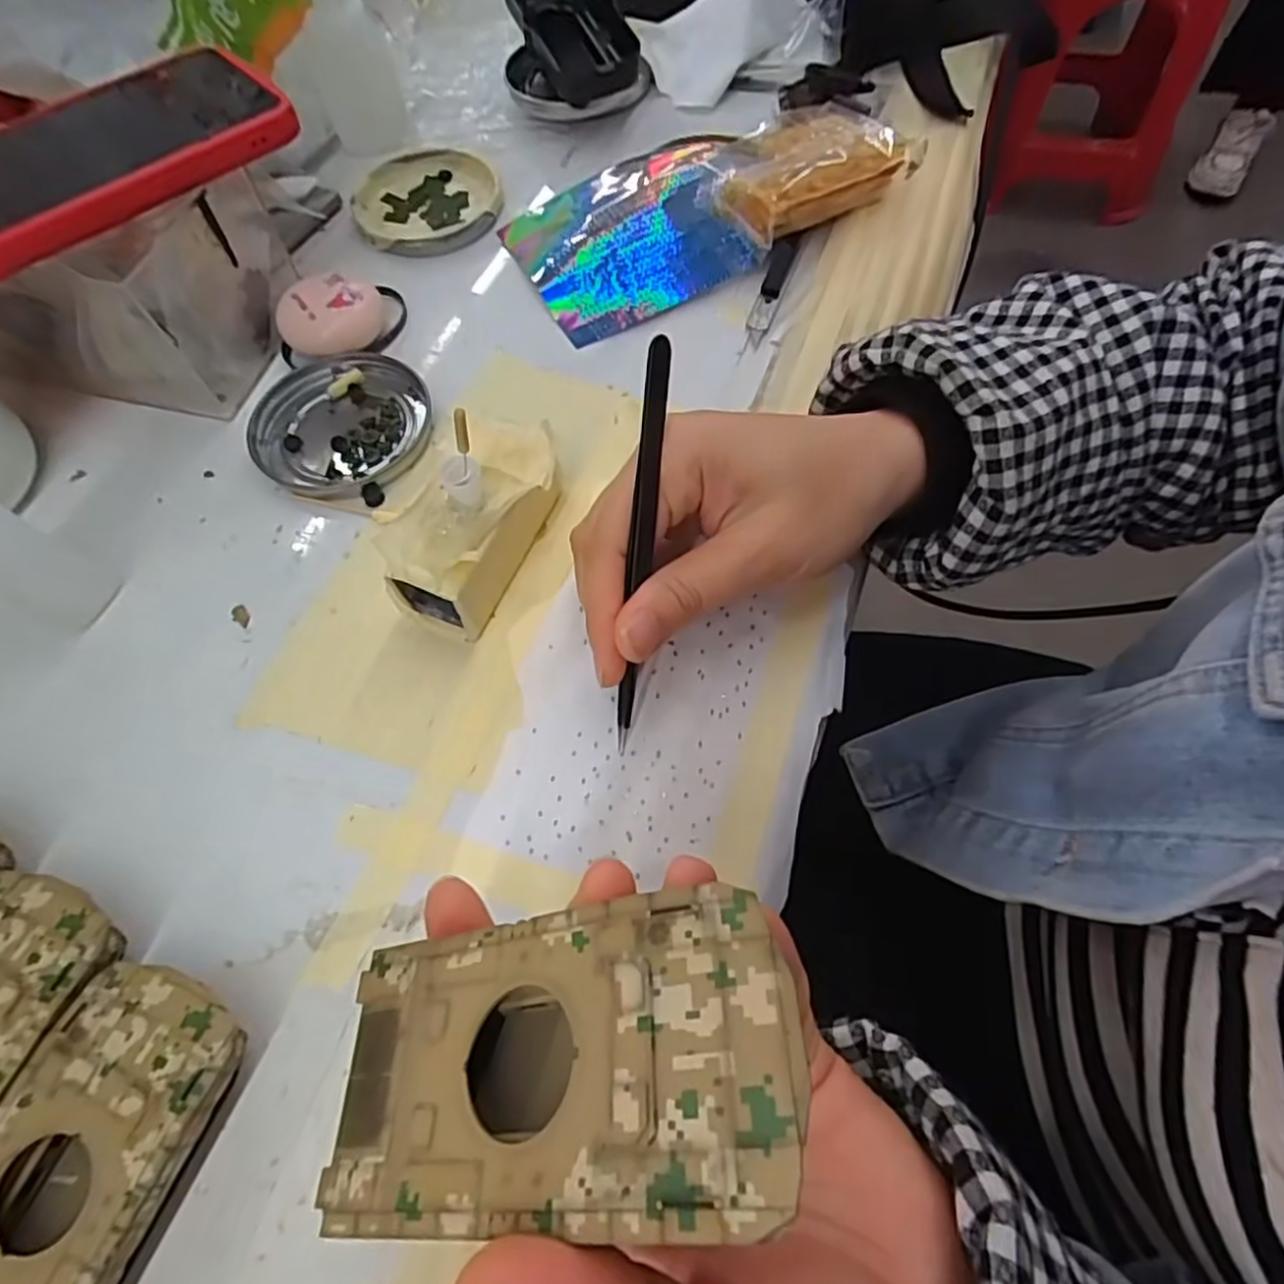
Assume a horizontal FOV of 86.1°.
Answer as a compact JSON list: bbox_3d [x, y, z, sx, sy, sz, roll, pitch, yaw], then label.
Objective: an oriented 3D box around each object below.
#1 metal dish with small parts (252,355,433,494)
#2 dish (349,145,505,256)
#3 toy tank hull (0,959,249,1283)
[{"bbox_3d":[-0.138,-0.100,0.312,0.077,0.007,0.074,-1,64,2],"label":"metal dish with small parts"},{"bbox_3d":[-0.120,-0.246,0.381,0.077,0.008,0.080,-1,64,2],"label":"dish"},{"bbox_3d":[-0.149,0.142,0.185,0.052,0.026,0.095,19,66,12],"label":"toy tank hull"}]

